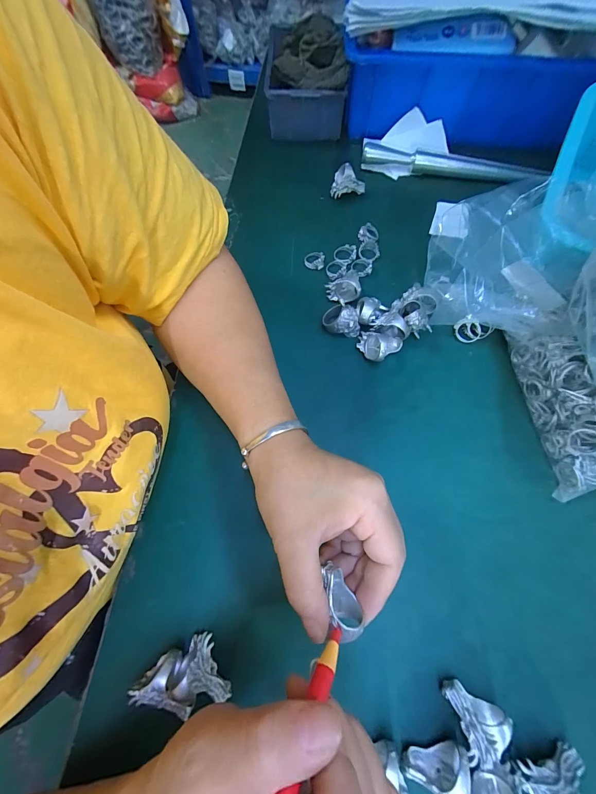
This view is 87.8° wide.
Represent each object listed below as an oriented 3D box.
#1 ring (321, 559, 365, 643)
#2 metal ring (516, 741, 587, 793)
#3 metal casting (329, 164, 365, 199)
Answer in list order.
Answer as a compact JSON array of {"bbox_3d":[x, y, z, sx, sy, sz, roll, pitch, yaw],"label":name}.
[{"bbox_3d":[0.024,0.113,0.173,0.016,0.019,0.034,-11,71,-4],"label":"ring"},{"bbox_3d":[0.156,0.233,0.184,0.037,0.026,0.028,-11,71,-4],"label":"metal ring"},{"bbox_3d":[0.056,-0.239,0.348,0.036,0.032,0.019,16,71,6],"label":"metal casting"}]

